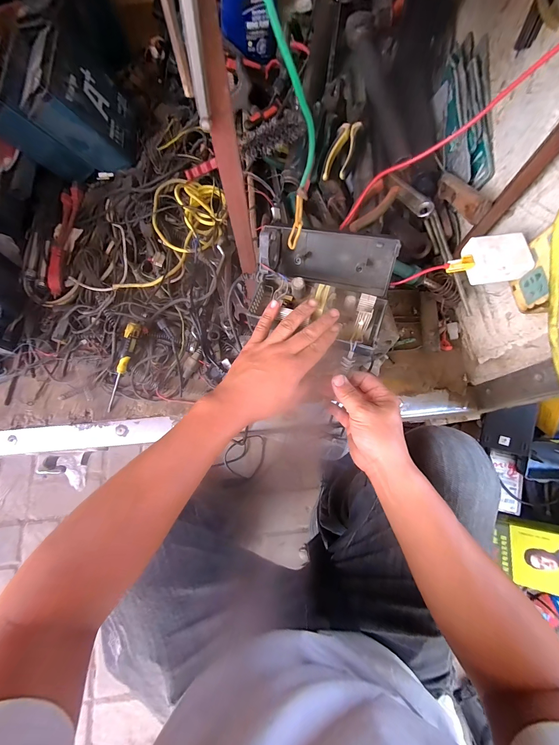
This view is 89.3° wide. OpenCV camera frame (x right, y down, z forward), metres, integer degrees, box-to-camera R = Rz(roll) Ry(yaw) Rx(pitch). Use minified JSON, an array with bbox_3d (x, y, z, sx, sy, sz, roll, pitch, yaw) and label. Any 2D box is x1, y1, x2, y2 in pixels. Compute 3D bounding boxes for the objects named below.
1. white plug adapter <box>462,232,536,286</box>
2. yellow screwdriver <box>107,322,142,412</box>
[{"bbox_3d":[0.271,-0.140,0.351,0.061,0.035,0.053,0,74,1],"label":"white plug adapter"},{"bbox_3d":[-0.290,-0.010,0.521,0.019,0.024,0.166,20,94,7],"label":"yellow screwdriver"}]

